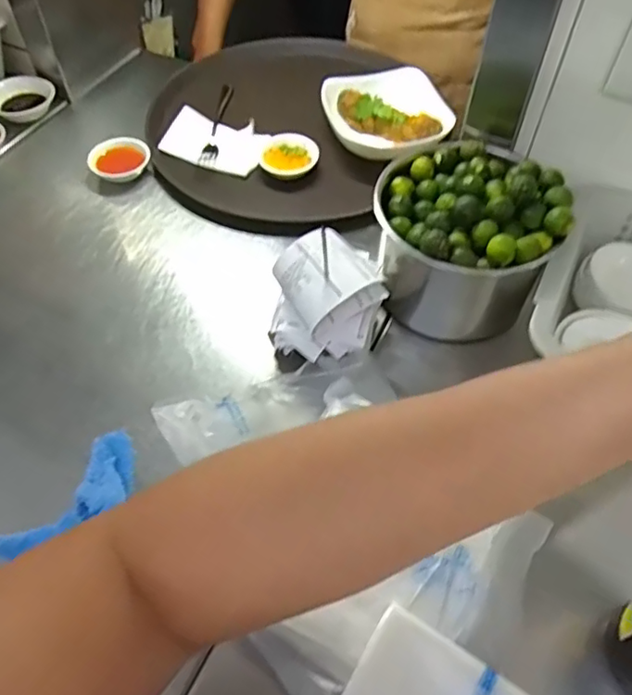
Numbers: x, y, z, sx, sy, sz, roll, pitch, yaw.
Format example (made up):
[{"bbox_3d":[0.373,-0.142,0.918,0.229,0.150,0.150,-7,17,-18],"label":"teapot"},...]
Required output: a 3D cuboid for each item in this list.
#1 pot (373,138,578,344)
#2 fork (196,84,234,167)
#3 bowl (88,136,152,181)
[{"bbox_3d":[0.139,-0.107,0.571,0.160,0.134,0.144,3,54,1],"label":"pot"},{"bbox_3d":[-0.132,-0.309,0.788,0.023,0.008,0.184,6,55,3],"label":"fork"},{"bbox_3d":[-0.248,-0.237,0.734,0.073,0.024,0.060,-27,59,-19],"label":"bowl"}]

